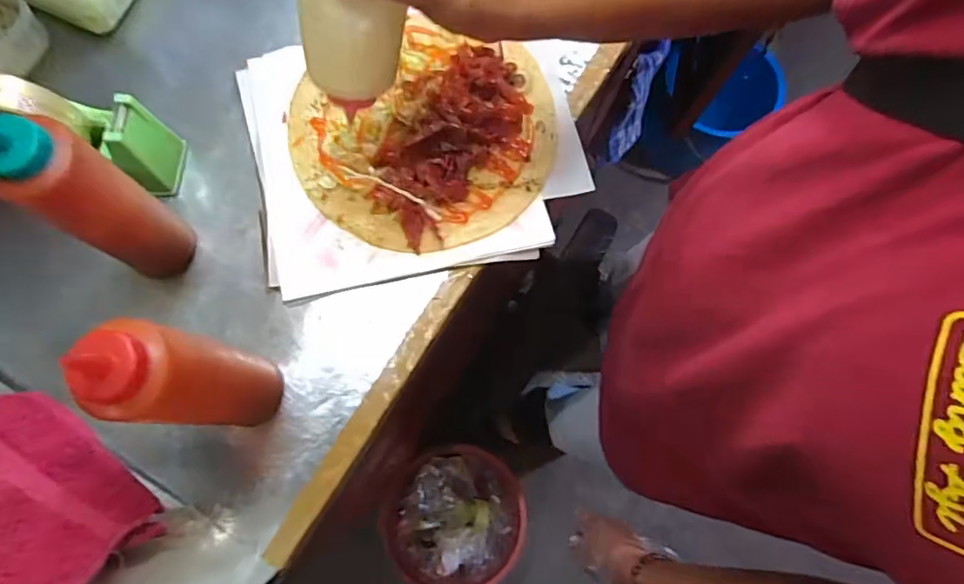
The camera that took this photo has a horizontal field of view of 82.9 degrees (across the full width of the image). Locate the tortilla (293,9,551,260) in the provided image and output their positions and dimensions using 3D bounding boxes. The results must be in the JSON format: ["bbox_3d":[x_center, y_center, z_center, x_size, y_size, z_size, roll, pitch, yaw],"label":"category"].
[{"bbox_3d":[-0.059,-0.155,0.525,0.246,0.029,0.229,15,75,3],"label":"tortilla"}]

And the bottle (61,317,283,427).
[{"bbox_3d":[-0.204,0.058,0.377,0.068,0.203,0.061,16,75,3],"label":"bottle"}]

